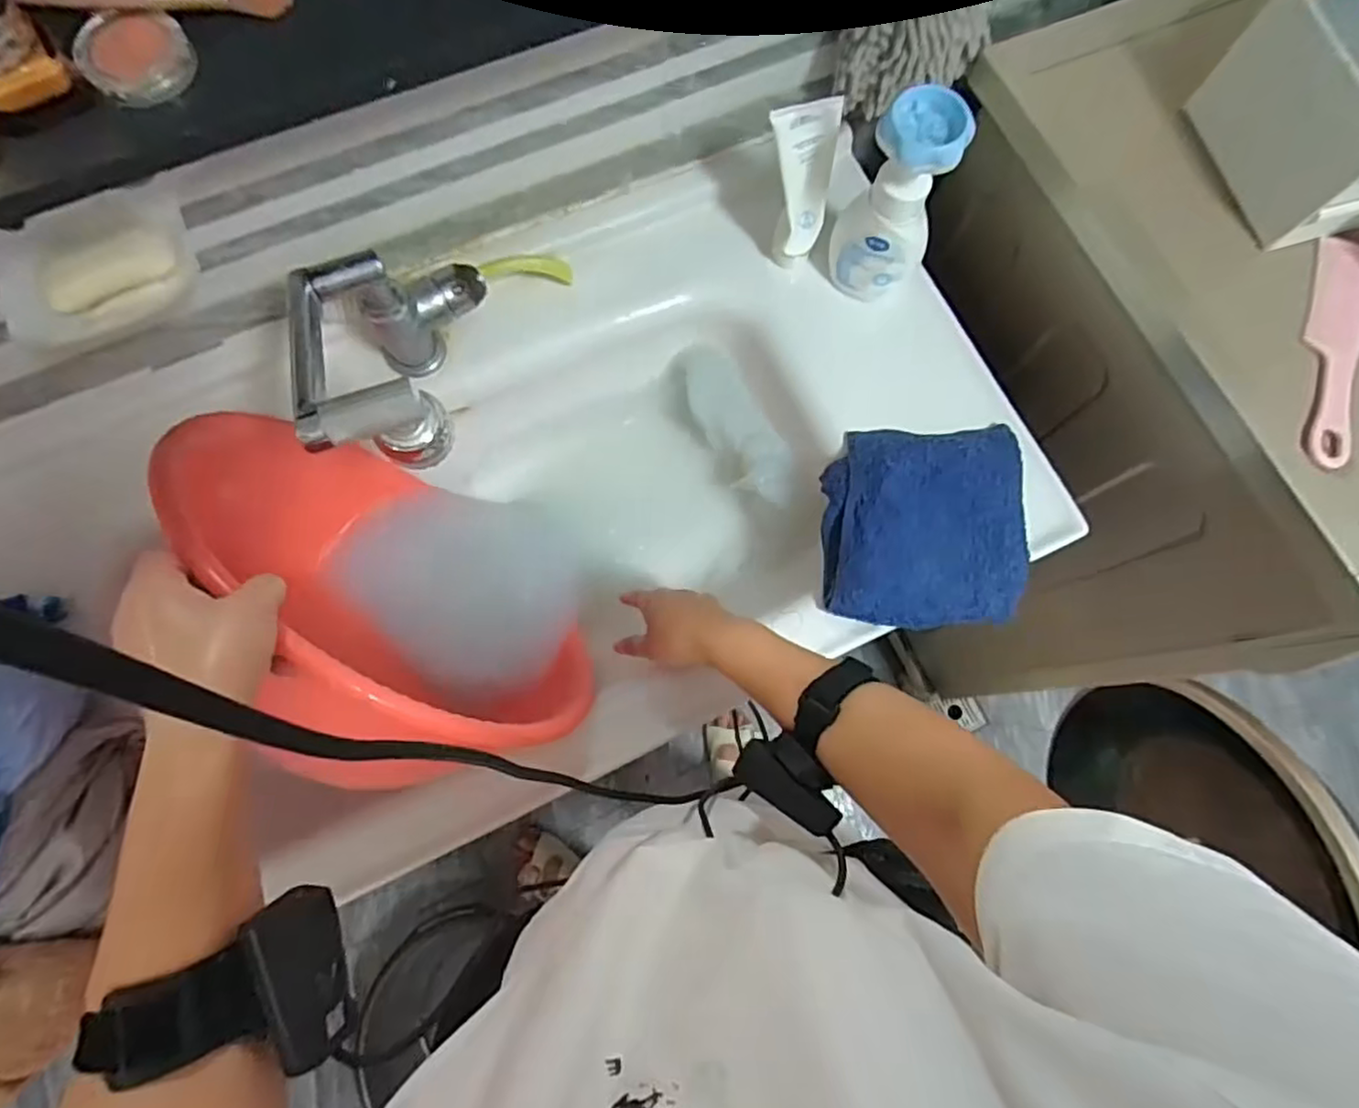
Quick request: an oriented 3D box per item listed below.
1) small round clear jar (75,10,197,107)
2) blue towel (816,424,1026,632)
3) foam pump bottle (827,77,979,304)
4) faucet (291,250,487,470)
[{"bbox_3d":[-0.299,-0.276,0.370,0.054,0.017,0.049,-34,79,-10],"label":"small round clear jar"},{"bbox_3d":[0.224,-0.027,0.610,0.176,0.031,0.184,3,75,-1],"label":"blue towel"},{"bbox_3d":[0.190,-0.310,0.594,0.081,0.173,0.061,25,76,4],"label":"foam pump bottle"},{"bbox_3d":[-0.214,-0.153,0.507,0.107,0.124,0.302,-12,37,-5],"label":"faucet"}]

